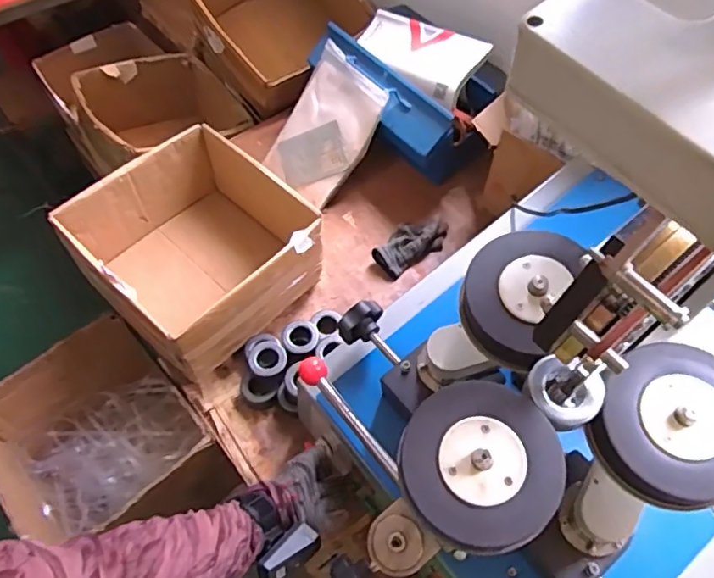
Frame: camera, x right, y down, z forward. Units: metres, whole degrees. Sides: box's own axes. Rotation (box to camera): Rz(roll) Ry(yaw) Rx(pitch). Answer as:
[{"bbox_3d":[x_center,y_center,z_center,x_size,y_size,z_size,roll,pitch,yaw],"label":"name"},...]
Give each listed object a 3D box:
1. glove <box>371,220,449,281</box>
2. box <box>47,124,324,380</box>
[{"bbox_3d":[0.106,-0.092,1.076,0.157,0.040,0.085,-37,67,-21],"label":"glove"},{"bbox_3d":[-0.269,-0.070,0.970,0.348,0.182,0.335,-39,68,-22],"label":"box"}]

